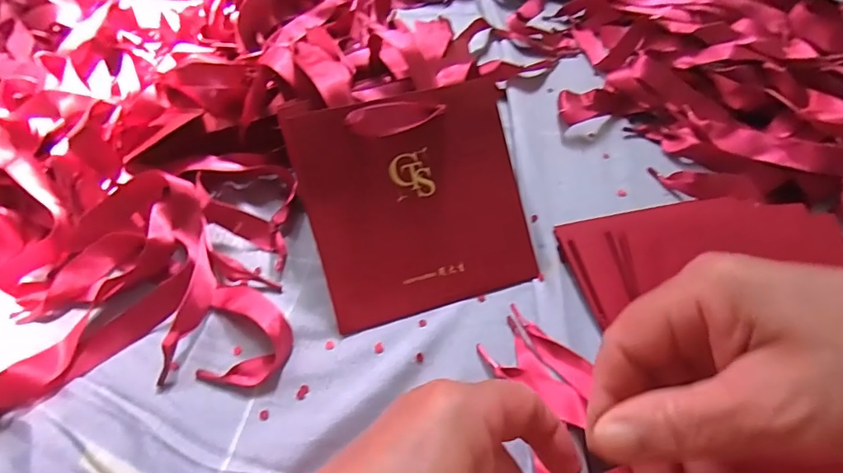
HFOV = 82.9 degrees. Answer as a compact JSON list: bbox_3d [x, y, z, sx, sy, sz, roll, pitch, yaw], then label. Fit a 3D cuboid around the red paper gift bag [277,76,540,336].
[{"bbox_3d":[-0.002,-0.024,0.312,0.138,0.008,0.141,-15,91,-11],"label":"red paper gift bag"}]

